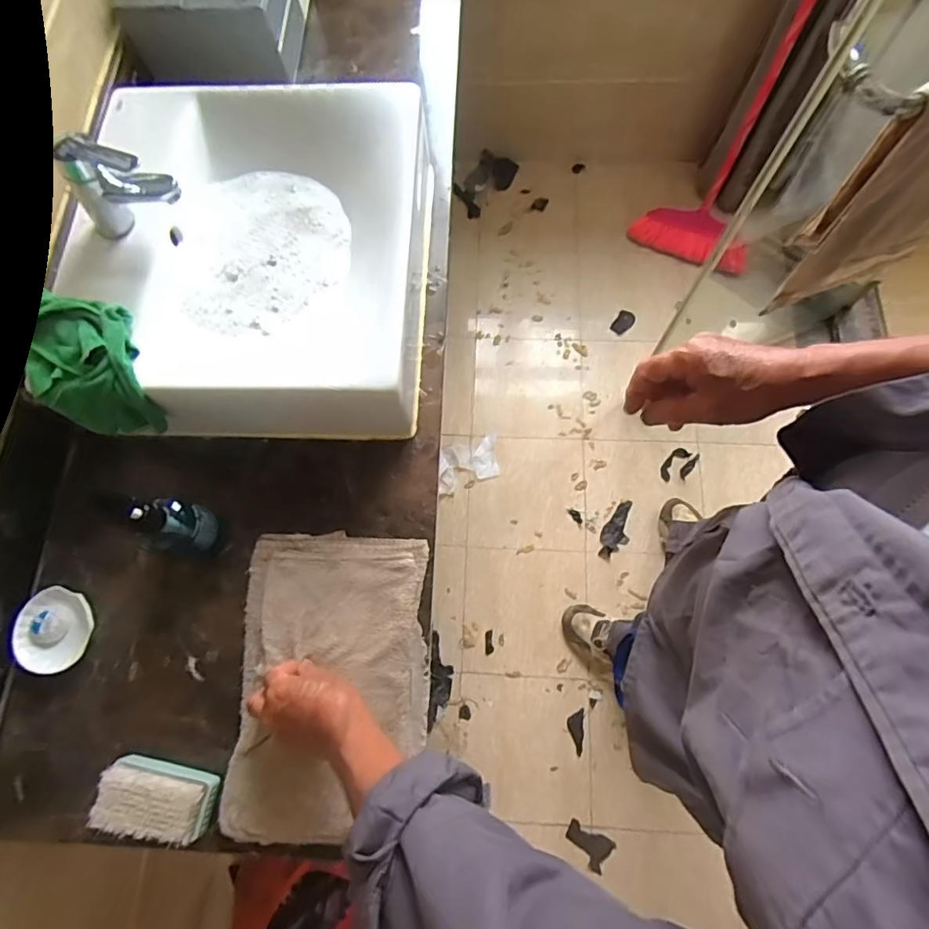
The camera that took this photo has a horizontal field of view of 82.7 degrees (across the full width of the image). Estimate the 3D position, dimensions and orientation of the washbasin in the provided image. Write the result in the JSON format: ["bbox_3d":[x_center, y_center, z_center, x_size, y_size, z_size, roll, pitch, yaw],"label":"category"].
[{"bbox_3d":[-0.282,-0.279,0.730,0.433,0.153,0.456,1,73,3],"label":"washbasin"}]

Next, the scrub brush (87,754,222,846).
[{"bbox_3d":[-0.355,0.387,0.609,0.123,0.049,0.064,10,73,5],"label":"scrub brush"}]

